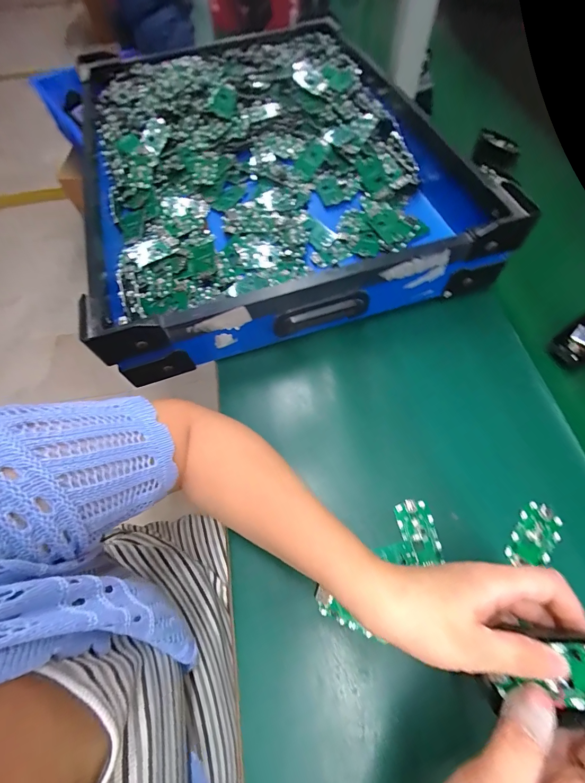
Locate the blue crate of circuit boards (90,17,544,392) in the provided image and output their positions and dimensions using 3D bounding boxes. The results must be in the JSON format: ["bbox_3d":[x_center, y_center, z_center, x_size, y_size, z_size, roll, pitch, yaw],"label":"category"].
[{"bbox_3d":[-0.059,-0.336,0.490,0.449,0.095,0.592,-16,63,-7],"label":"blue crate of circuit boards"}]

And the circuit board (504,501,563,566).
[{"bbox_3d":[0.211,0.126,0.302,0.032,0.004,0.060,35,69,18],"label":"circuit board"}]

